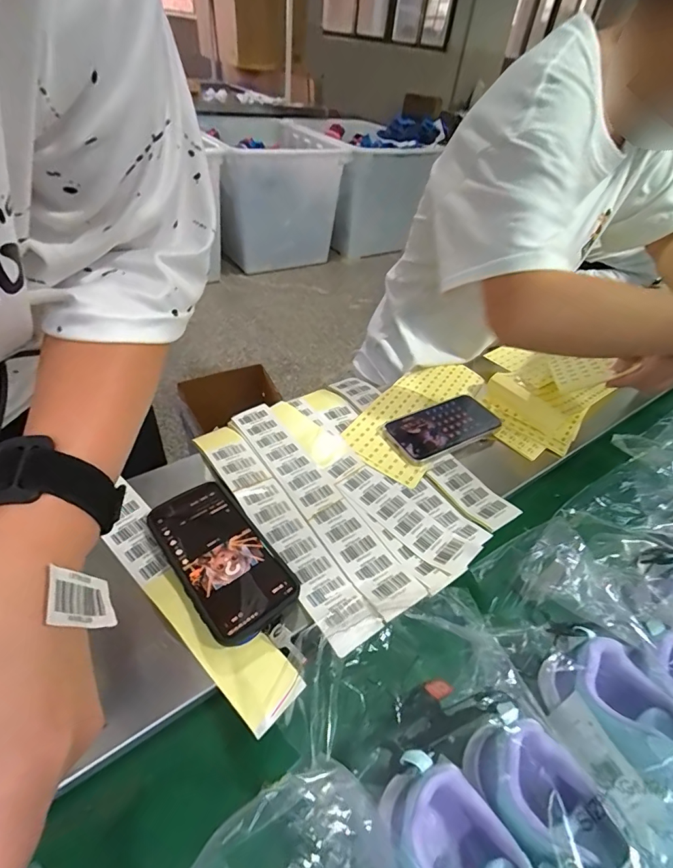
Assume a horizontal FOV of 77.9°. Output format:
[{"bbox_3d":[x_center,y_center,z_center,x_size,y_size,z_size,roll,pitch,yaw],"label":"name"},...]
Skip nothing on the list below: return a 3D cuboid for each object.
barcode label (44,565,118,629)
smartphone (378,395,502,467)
[{"bbox_3d":[-0.123,0.081,0.202,0.004,0.047,0.024,-16,66,-3],"label":"barcode label"},{"bbox_3d":[0.143,-0.011,0.563,0.164,0.014,0.080,-19,48,-26],"label":"smartphone"}]

